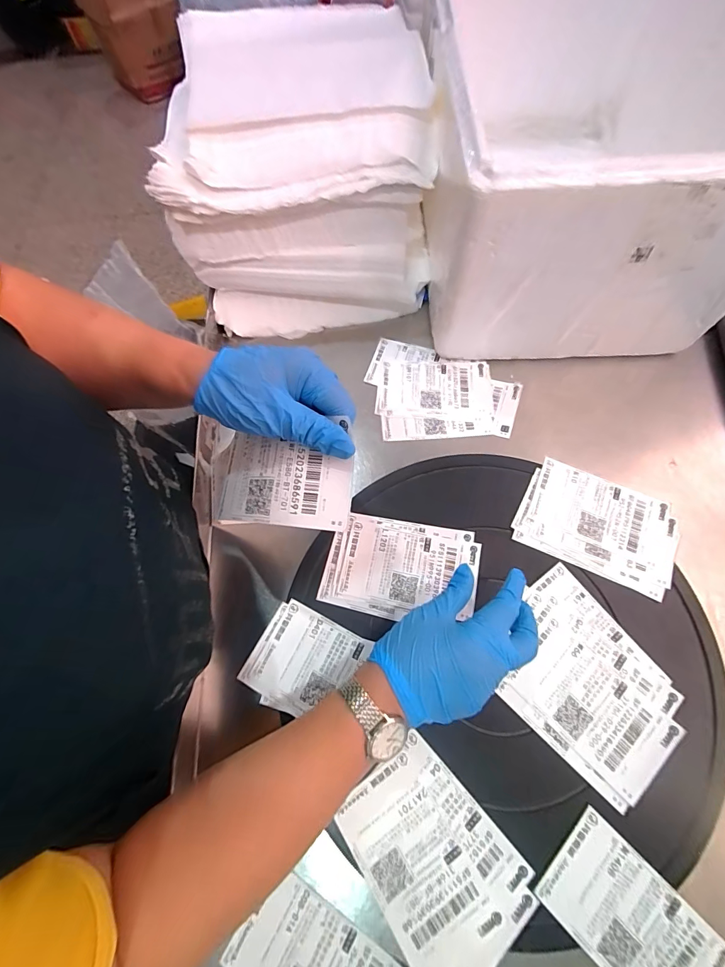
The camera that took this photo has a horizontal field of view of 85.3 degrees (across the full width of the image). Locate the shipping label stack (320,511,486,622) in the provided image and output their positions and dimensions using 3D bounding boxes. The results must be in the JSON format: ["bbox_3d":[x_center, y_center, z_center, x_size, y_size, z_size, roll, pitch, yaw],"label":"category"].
[{"bbox_3d":[0.038,0.084,0.390,0.147,0.004,0.095,9,70,6],"label":"shipping label stack"}]

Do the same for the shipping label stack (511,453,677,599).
[{"bbox_3d":[0.237,0.039,0.397,0.145,0.004,0.102,23,72,11],"label":"shipping label stack"}]

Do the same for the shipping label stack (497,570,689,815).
[{"bbox_3d":[0.196,0.173,0.346,0.125,0.004,0.154,-42,73,-13],"label":"shipping label stack"}]

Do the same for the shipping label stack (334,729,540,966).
[{"bbox_3d":[0.055,0.292,0.306,0.105,0.004,0.141,-38,73,-12],"label":"shipping label stack"}]

